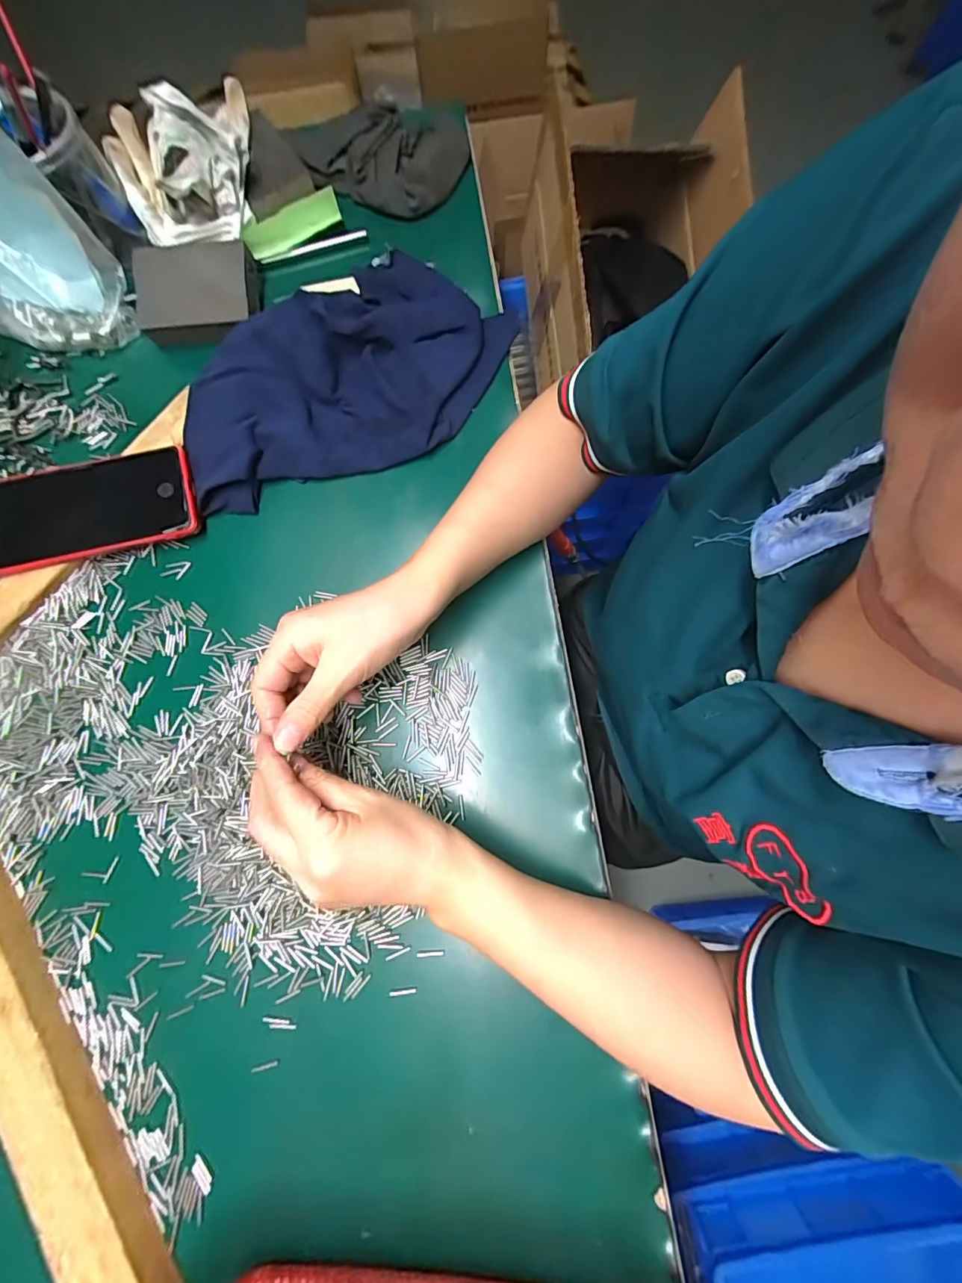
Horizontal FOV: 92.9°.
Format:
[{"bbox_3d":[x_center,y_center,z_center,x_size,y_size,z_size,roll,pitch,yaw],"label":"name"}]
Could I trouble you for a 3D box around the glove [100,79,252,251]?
[{"bbox_3d":[-0.267,-0.445,0.417,0.137,0.055,0.154,-24,77,-5],"label":"glove"}]

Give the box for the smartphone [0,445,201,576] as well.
[{"bbox_3d":[-0.318,-0.110,0.371,0.168,0.013,0.083,-14,80,-4],"label":"smartphone"}]

